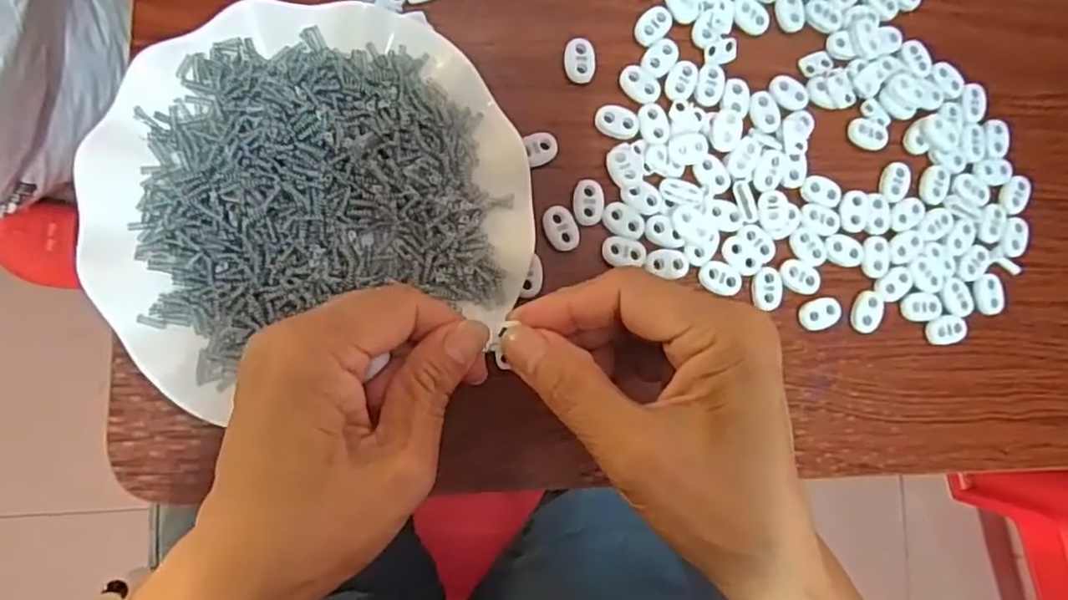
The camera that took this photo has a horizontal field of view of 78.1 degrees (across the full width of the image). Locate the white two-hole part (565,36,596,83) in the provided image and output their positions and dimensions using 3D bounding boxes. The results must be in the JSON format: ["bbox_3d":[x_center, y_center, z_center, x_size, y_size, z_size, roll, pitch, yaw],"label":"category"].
[{"bbox_3d":[0.023,-0.122,0.337,0.015,0.008,0.022,0,85,-9],"label":"white two-hole part"}]

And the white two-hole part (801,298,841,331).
[{"bbox_3d":[0.150,0.007,0.345,0.022,0.007,0.015,-21,89,-10],"label":"white two-hole part"}]

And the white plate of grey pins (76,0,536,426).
[{"bbox_3d":[-0.099,-0.051,0.297,0.180,0.029,0.156,-18,88,-10],"label":"white plate of grey pins"}]

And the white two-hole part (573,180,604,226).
[{"bbox_3d":[0.028,-0.049,0.327,0.015,0.004,0.022,5,85,-8],"label":"white two-hole part"}]

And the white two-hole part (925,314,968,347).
[{"bbox_3d":[0.225,0.017,0.359,0.021,0.006,0.016,-11,87,-9],"label":"white two-hole part"}]

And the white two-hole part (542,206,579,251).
[{"bbox_3d":[0.014,-0.036,0.325,0.016,0.004,0.022,-21,89,-10],"label":"white two-hole part"}]

